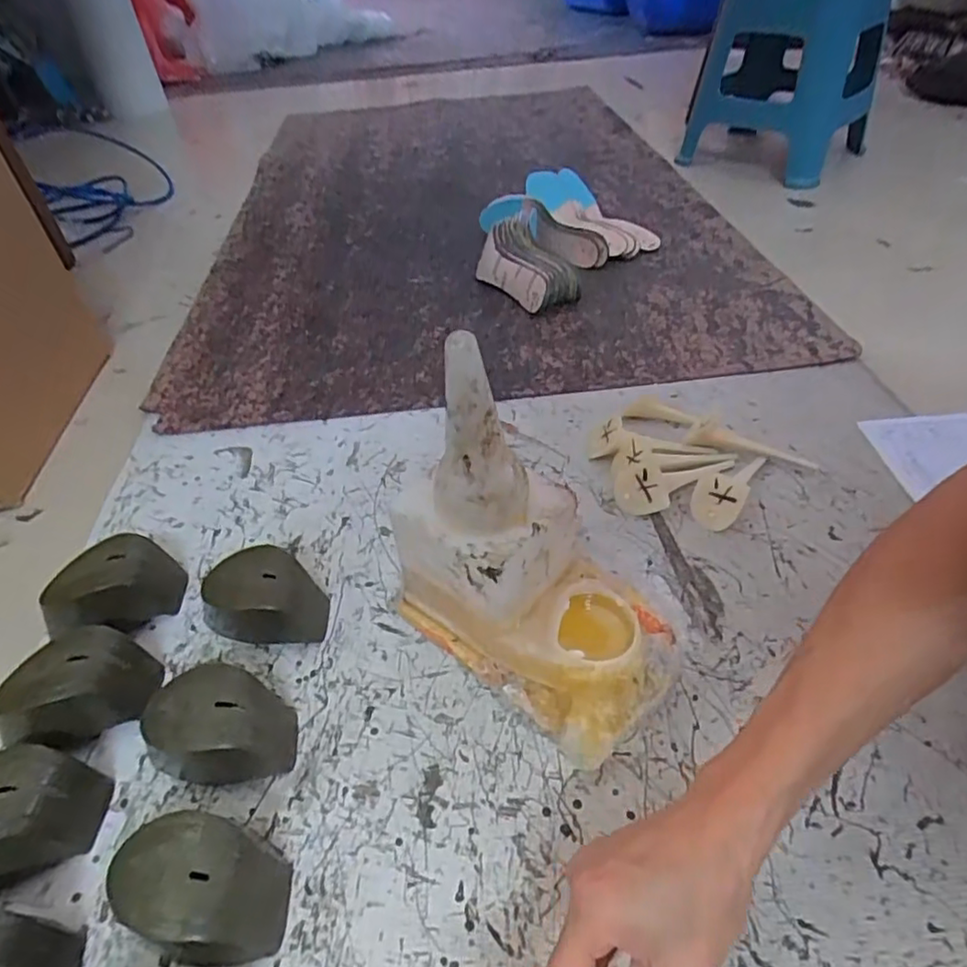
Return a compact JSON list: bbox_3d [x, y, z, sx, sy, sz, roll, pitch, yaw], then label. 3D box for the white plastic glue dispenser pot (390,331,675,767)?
[{"bbox_3d":[0.044,0.033,0.443,0.216,0.240,0.148,32,54,32],"label":"white plastic glue dispenser pot"}]

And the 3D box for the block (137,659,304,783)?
[{"bbox_3d":[-0.189,0.174,0.445,0.104,0.064,0.070,7,45,11],"label":"block"}]

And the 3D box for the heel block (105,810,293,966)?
[{"bbox_3d":[-0.169,0.241,0.376,0.102,0.064,0.070,10,46,15],"label":"heel block"}]

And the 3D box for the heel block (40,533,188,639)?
[{"bbox_3d":[-0.323,0.094,0.540,0.062,0.064,0.104,31,54,31],"label":"heel block"}]

